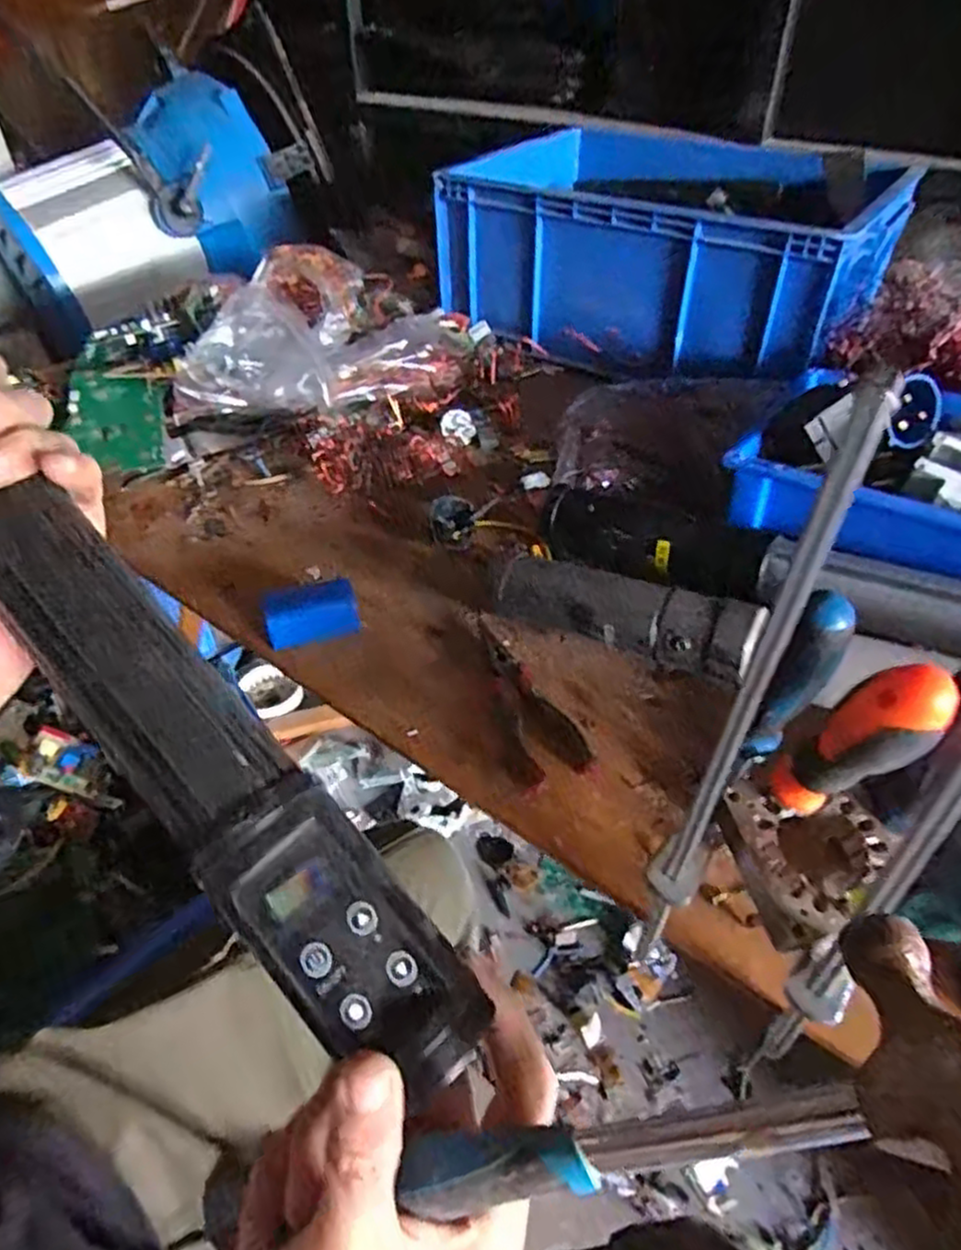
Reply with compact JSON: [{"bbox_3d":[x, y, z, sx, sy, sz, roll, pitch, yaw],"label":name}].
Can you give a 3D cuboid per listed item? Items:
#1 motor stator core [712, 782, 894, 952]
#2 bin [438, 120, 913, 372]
[{"bbox_3d":[0.155,0.105,0.343,0.072,0.021,0.072,-12,45,-13],"label":"motor stator core"},{"bbox_3d":[0.229,-0.479,0.920,0.505,0.164,0.369,23,48,22],"label":"bin"}]

